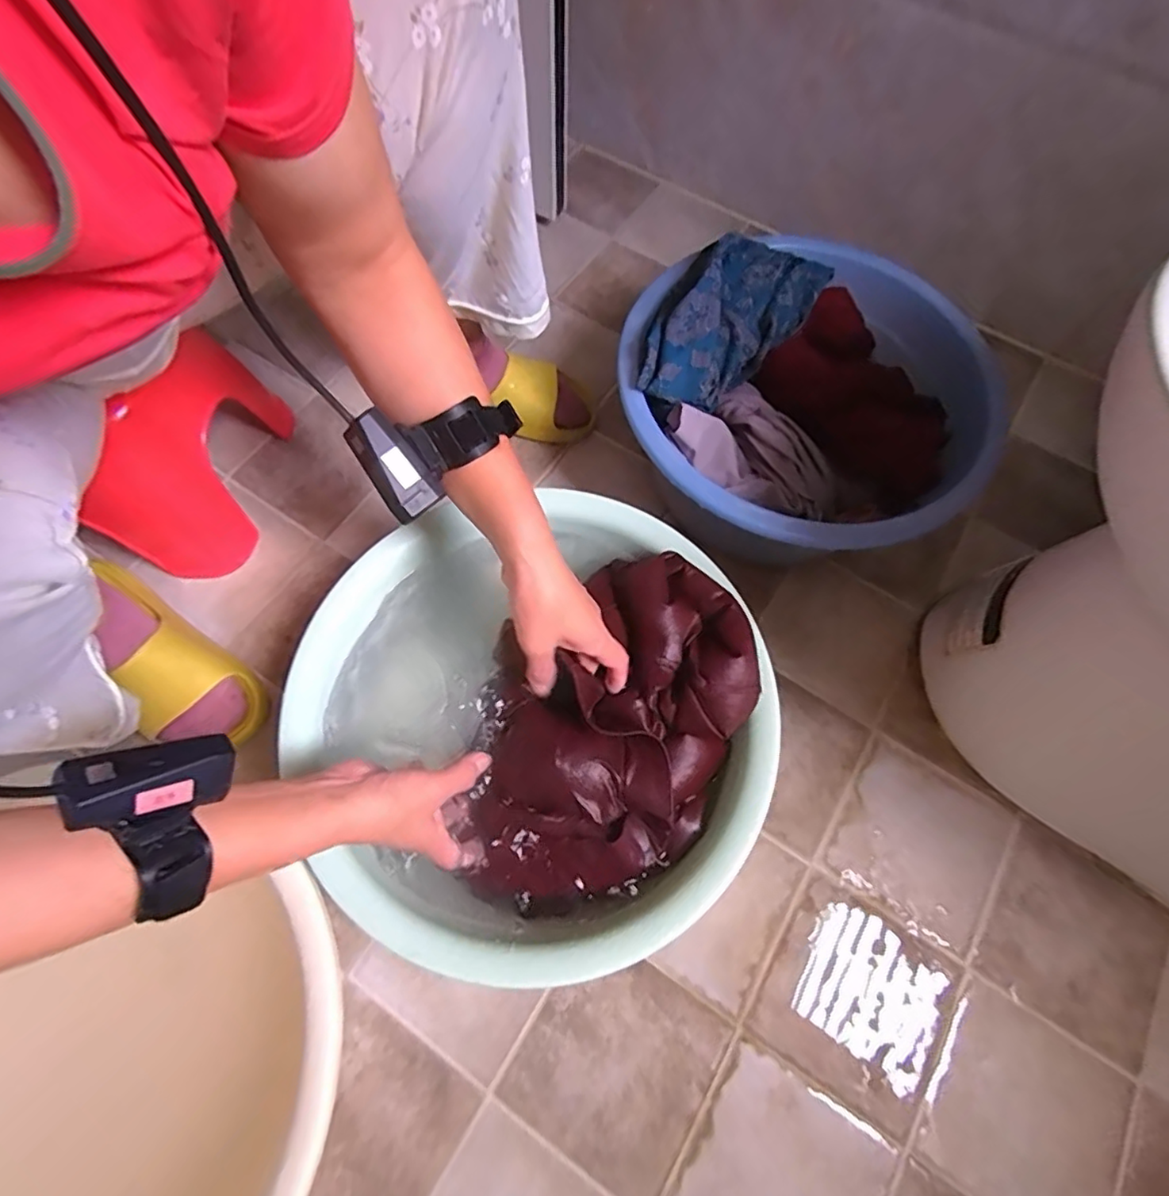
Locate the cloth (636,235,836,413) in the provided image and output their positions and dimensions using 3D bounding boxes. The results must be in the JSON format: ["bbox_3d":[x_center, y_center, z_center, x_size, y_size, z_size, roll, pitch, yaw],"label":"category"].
[{"bbox_3d":[0.128,-0.272,0.567,0.123,0.051,0.218,40,70,13],"label":"cloth"}]

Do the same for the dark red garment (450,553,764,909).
[{"bbox_3d":[0.023,0.099,0.472,0.199,0.067,0.281,9,68,2],"label":"dark red garment"}]

